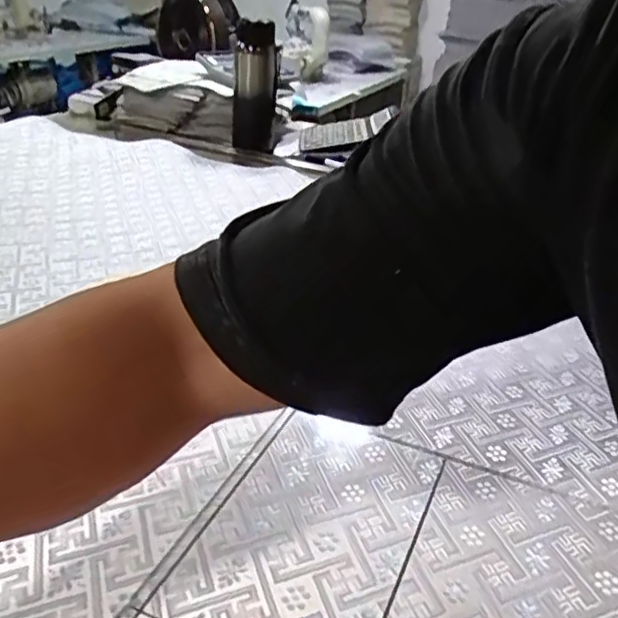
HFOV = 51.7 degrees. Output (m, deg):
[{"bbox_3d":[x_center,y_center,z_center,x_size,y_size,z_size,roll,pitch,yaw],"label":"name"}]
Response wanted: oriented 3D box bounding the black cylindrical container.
[{"bbox_3d":[-0.101,-0.422,1.196,0.072,0.210,0.073,6,29,2],"label":"black cylindrical container"}]

